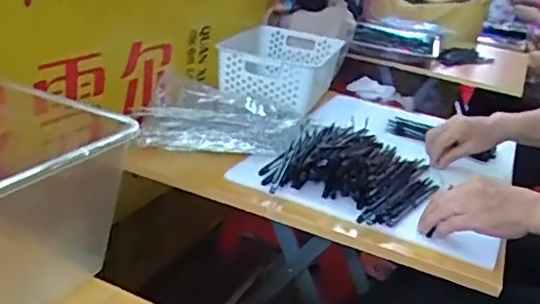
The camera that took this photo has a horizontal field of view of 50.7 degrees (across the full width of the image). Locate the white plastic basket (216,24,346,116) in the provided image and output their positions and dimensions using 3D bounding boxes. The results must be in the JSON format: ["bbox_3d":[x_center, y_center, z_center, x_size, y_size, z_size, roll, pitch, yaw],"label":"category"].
[{"bbox_3d":[0.031,-0.185,1.197,0.191,0.097,0.323,13,23,10],"label":"white plastic basket"}]

